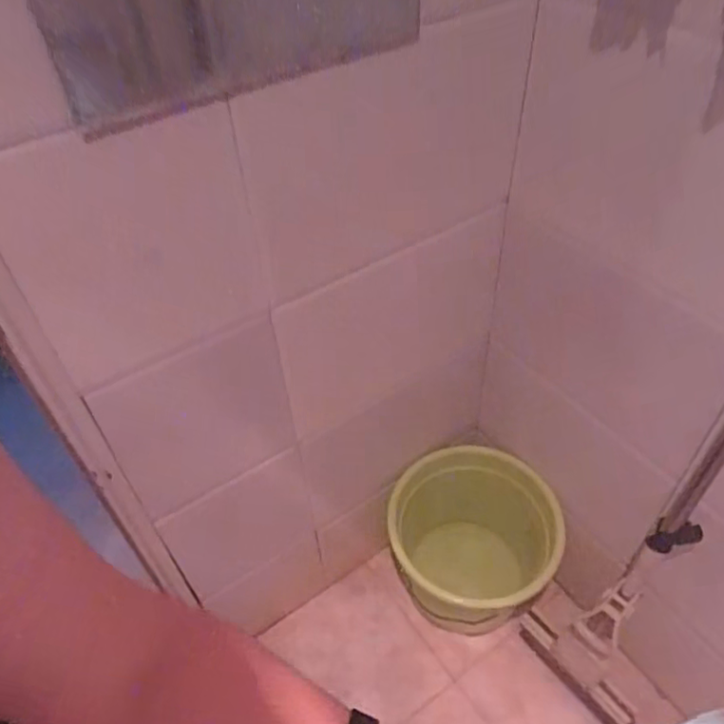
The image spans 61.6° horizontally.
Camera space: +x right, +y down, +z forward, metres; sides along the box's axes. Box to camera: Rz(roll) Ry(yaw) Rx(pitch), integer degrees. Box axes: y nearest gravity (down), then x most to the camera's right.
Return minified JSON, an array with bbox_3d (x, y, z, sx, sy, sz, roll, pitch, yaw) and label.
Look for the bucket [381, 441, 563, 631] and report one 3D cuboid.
[{"bbox_3d":[0.228,0.404,1.336,0.351,0.311,0.325,-2,45,2],"label":"bucket"}]

